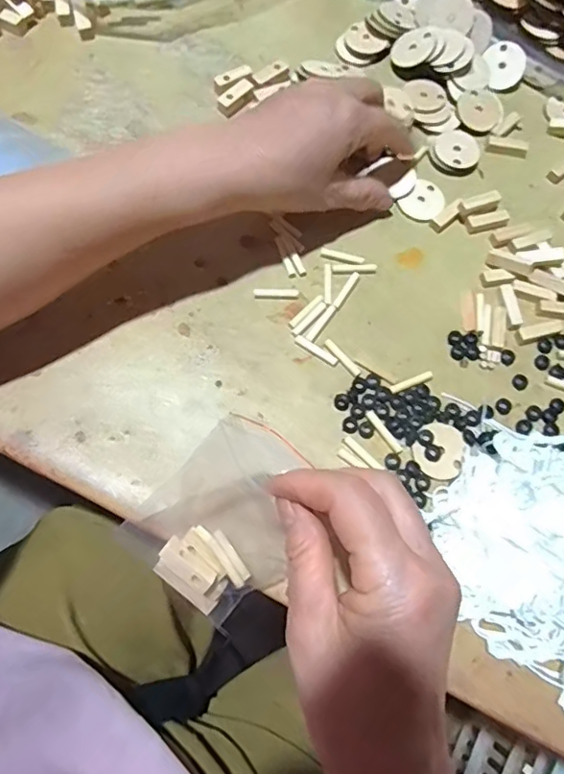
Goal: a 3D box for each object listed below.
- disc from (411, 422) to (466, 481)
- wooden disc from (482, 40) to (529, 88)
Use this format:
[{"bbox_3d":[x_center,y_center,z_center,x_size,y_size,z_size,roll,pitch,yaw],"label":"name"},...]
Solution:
[{"bbox_3d":[0.096,0.038,0.335,0.030,0.004,0.035,13,70,2],"label":"disc"},{"bbox_3d":[0.178,-0.256,0.436,0.033,0.004,0.035,0,94,-2],"label":"wooden disc"}]

